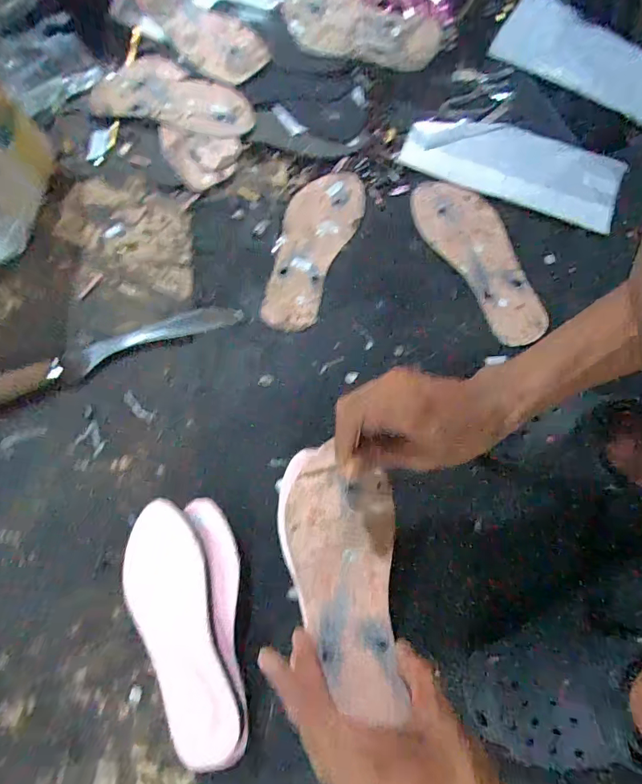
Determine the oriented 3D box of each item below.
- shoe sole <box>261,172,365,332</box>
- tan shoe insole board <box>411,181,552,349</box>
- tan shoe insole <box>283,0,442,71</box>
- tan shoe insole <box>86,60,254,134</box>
[{"bbox_3d":[-0.014,-0.188,0.555,0.087,0.009,0.235,21,77,6],"label":"shoe sole"},{"bbox_3d":[0.201,-0.173,0.553,0.097,0.009,0.241,-24,76,-6],"label":"tan shoe insole board"},{"bbox_3d":[0.055,-0.507,0.602,0.215,0.023,0.095,12,93,9],"label":"tan shoe insole"},{"bbox_3d":[-0.209,-0.423,0.627,0.237,0.014,0.102,12,76,4],"label":"tan shoe insole"}]

